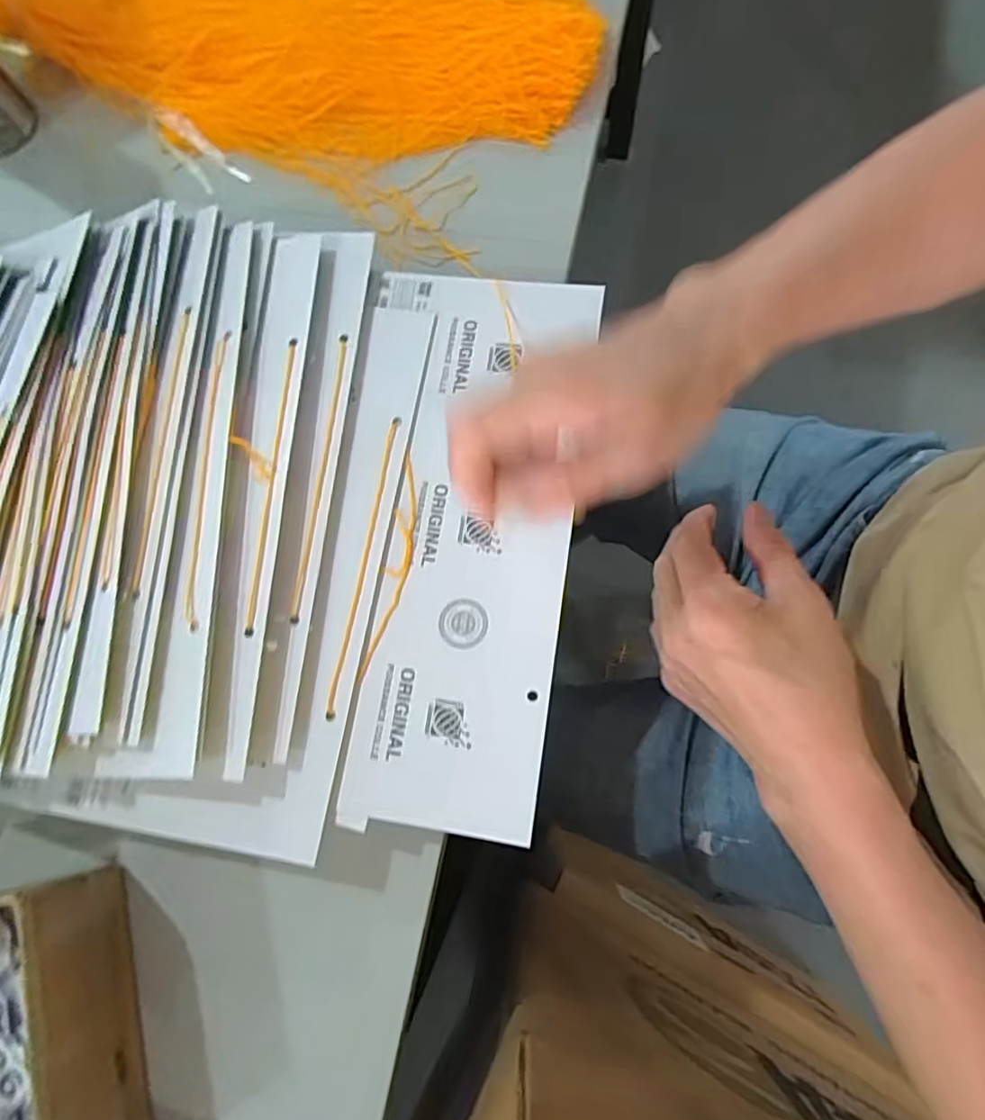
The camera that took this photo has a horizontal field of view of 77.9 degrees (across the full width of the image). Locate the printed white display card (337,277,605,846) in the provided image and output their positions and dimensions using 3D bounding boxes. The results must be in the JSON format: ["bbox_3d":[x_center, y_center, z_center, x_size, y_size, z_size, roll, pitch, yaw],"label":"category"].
[{"bbox_3d":[-0.007,-0.016,0.358,0.105,0.005,0.327,8,79,6],"label":"printed white display card"}]

